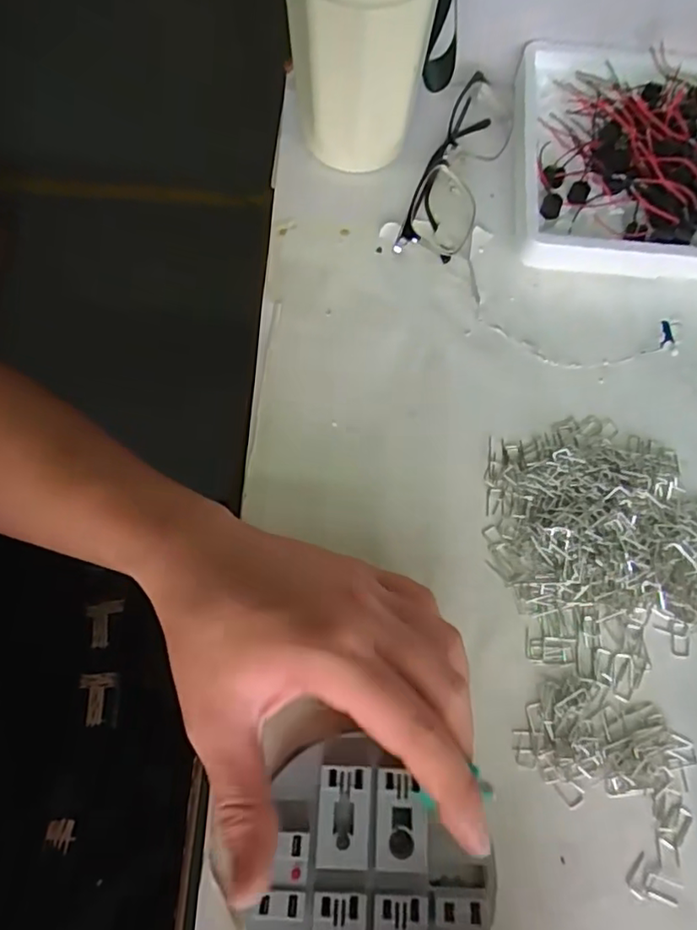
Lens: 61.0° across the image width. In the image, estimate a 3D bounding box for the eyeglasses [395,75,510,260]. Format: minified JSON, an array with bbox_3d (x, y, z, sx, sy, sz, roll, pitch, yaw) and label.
[{"bbox_3d":[0.071,-0.186,0.374,0.039,0.021,0.147,21,70,5],"label":"eyeglasses"}]

